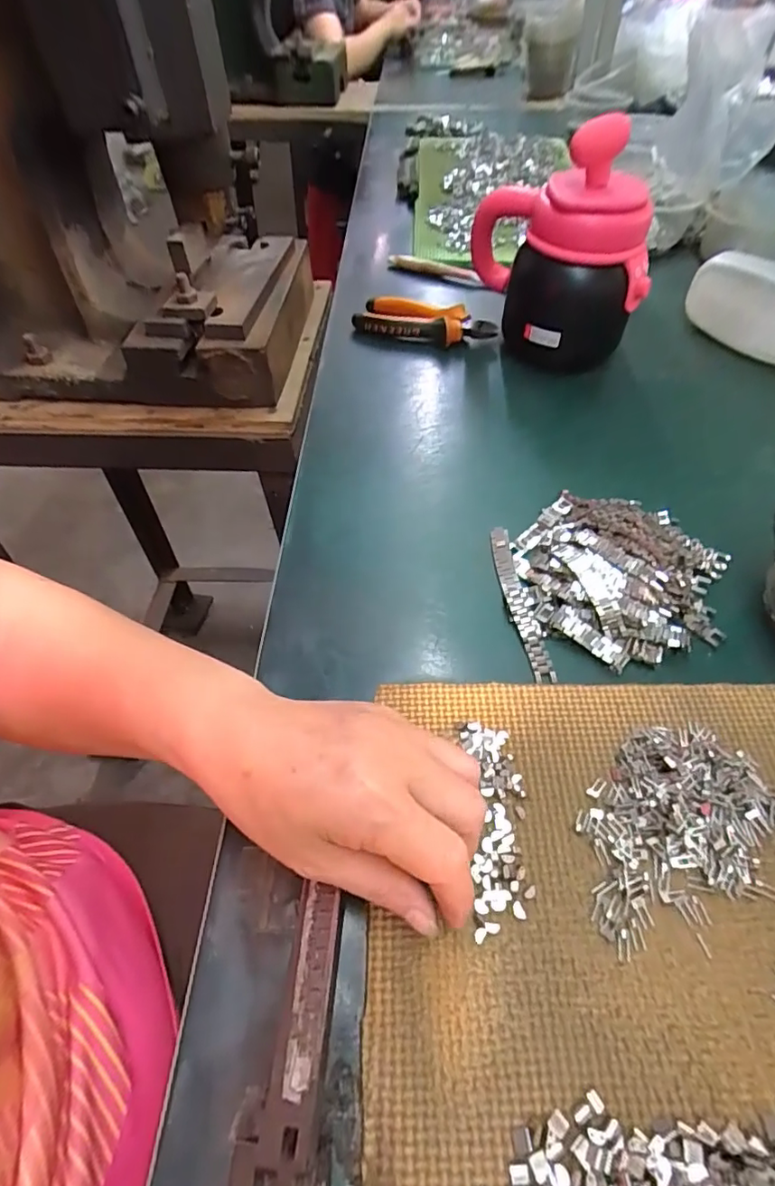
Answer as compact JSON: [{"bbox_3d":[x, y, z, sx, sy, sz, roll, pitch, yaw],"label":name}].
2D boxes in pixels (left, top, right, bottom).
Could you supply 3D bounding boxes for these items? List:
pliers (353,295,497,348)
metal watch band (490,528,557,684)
[{"bbox_3d":[0.039,-0.285,0.575,0.146,0.033,0.053,18,54,16],"label":"pliers"},{"bbox_3d":[0.087,0.002,0.365,0.016,0.005,0.122,-7,52,-3],"label":"metal watch band"}]

